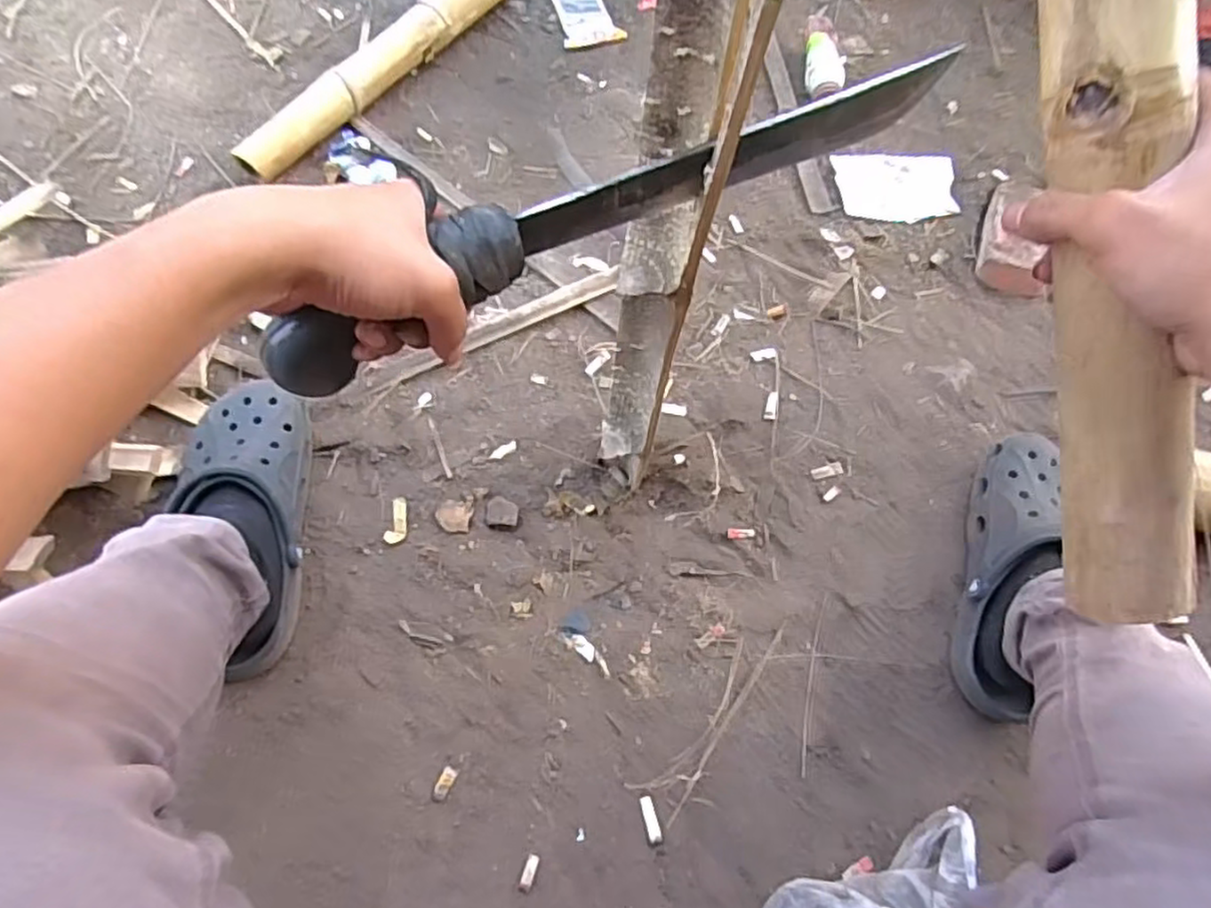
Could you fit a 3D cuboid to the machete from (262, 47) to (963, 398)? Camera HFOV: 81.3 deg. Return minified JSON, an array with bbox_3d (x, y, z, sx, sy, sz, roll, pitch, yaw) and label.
[{"bbox_3d":[0.013,-0.124,0.365,0.384,0.063,0.029,-26,70,-9],"label":"machete"}]

